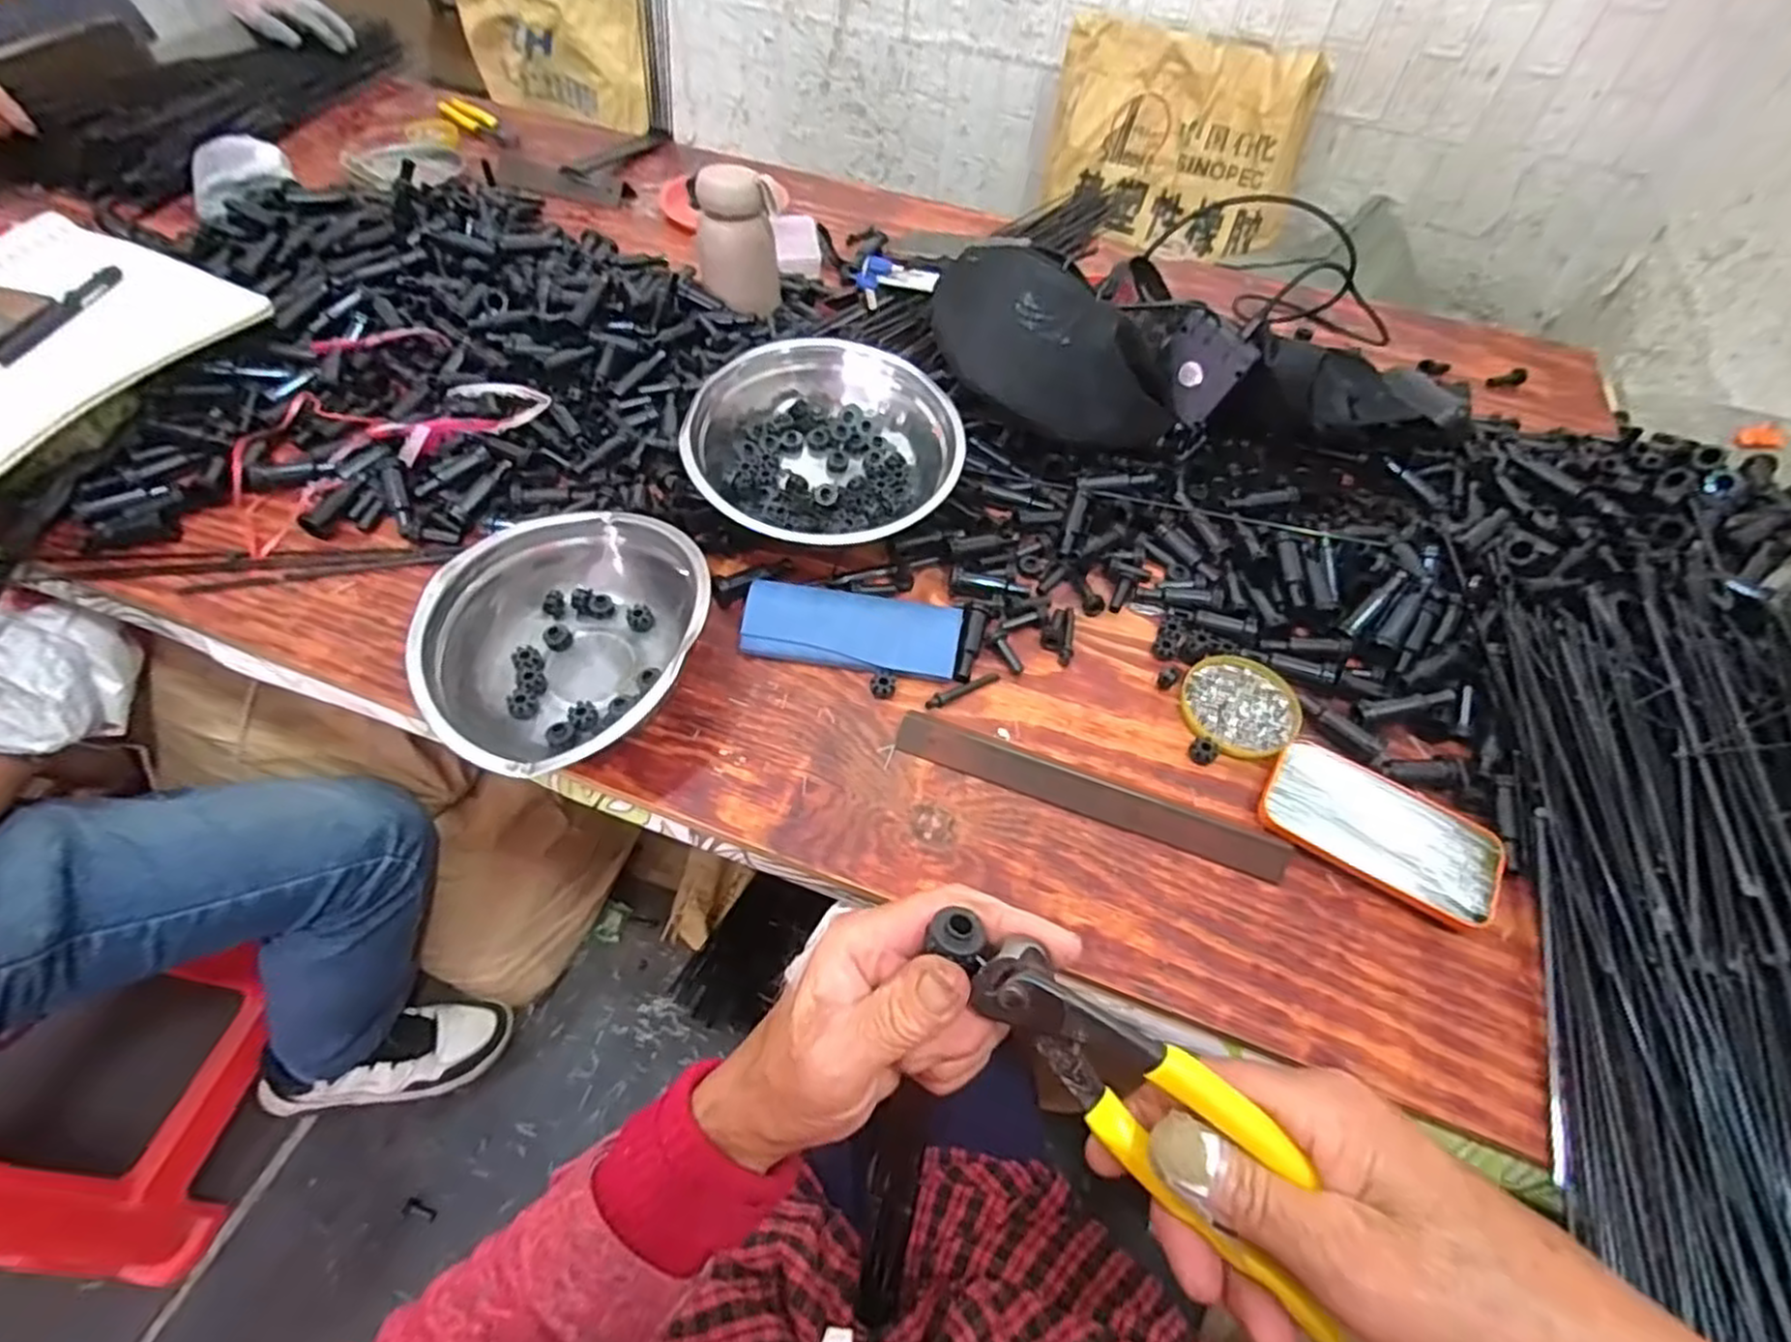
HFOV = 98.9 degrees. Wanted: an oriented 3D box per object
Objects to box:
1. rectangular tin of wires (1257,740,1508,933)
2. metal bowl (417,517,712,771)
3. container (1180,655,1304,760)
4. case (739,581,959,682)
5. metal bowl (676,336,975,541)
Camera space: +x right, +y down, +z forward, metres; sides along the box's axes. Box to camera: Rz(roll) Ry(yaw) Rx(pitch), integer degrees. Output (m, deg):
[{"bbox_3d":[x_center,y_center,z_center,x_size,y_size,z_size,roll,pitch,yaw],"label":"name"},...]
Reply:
[{"bbox_3d":[0.325,0.104,0.512,0.146,0.018,0.080,31,59,17],"label":"rectangular tin of wires"},{"bbox_3d":[-0.224,-0.021,0.540,0.176,0.067,0.203,20,56,10],"label":"metal bowl"},{"bbox_3d":[0.258,0.025,0.571,0.084,0.007,0.086,2,55,-2],"label":"container"},{"bbox_3d":[-0.033,-0.030,0.577,0.159,0.030,0.052,8,55,2],"label":"case"},{"bbox_3d":[-0.057,-0.188,0.646,0.217,0.091,0.189,-9,76,0],"label":"metal bowl"}]

